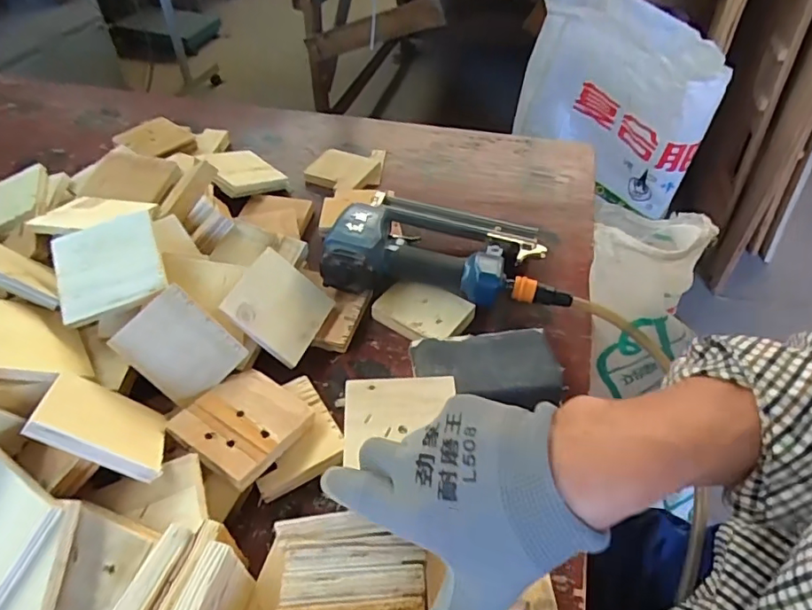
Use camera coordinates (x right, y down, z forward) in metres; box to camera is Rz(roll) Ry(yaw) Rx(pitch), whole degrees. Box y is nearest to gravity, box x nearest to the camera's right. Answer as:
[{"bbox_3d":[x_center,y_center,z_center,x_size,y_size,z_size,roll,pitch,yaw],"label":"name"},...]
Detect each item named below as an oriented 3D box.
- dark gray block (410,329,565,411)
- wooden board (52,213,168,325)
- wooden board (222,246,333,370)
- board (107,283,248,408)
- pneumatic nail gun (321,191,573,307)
[{"bbox_3d":[0.075,0.058,0.511,0.136,0.019,0.083,-1,46,0],"label":"dark gray block"},{"bbox_3d":[-0.272,-0.036,0.494,0.088,0.008,0.095,-20,67,-15],"label":"wooden board"},{"bbox_3d":[-0.125,0.001,0.540,0.091,0.007,0.091,42,48,-17],"label":"wooden board"},{"bbox_3d":[-0.197,0.038,0.470,0.073,0.089,0.009,-46,21,-13],"label":"board"},{"bbox_3d":[0.049,-0.078,0.607,0.262,0.048,0.143,4,46,4],"label":"pneumatic nail gun"}]

